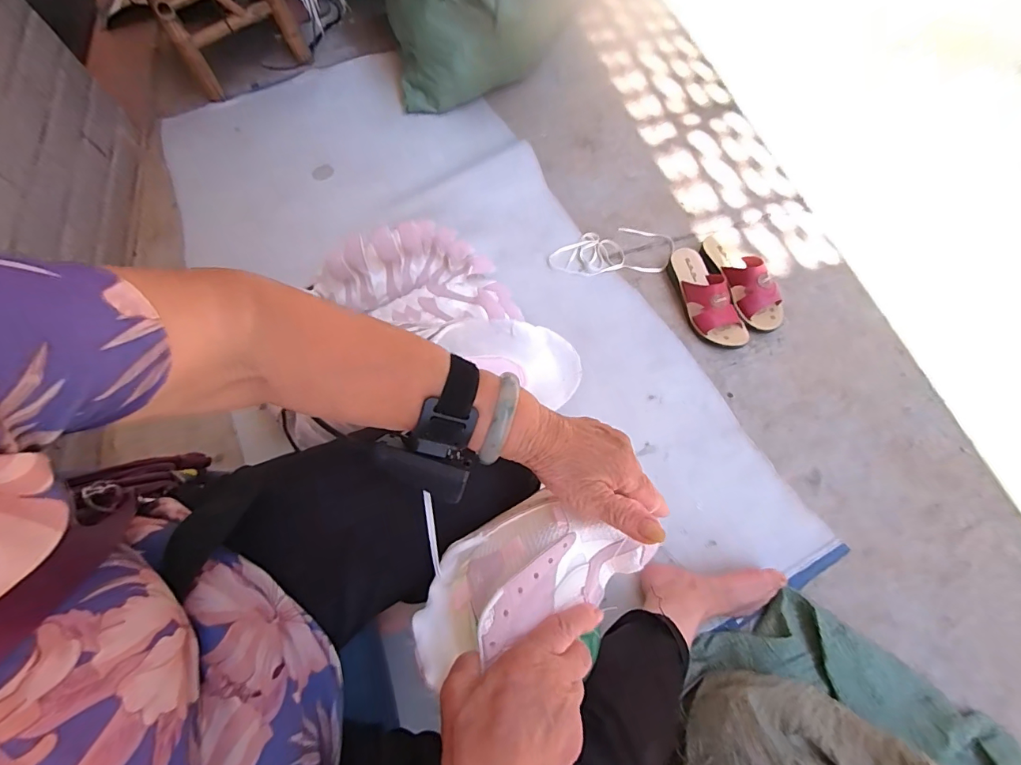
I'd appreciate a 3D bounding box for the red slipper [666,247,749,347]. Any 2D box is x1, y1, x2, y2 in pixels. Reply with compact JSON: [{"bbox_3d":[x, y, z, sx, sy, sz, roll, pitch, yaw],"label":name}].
[{"bbox_3d":[0.377,-0.173,0.868,0.084,0.080,0.230,-16,67,-6],"label":"red slipper"}]

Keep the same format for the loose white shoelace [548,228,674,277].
[{"bbox_3d":[0.213,-0.281,0.954,0.262,0.016,0.121,-2,67,1],"label":"loose white shoelace"}]

